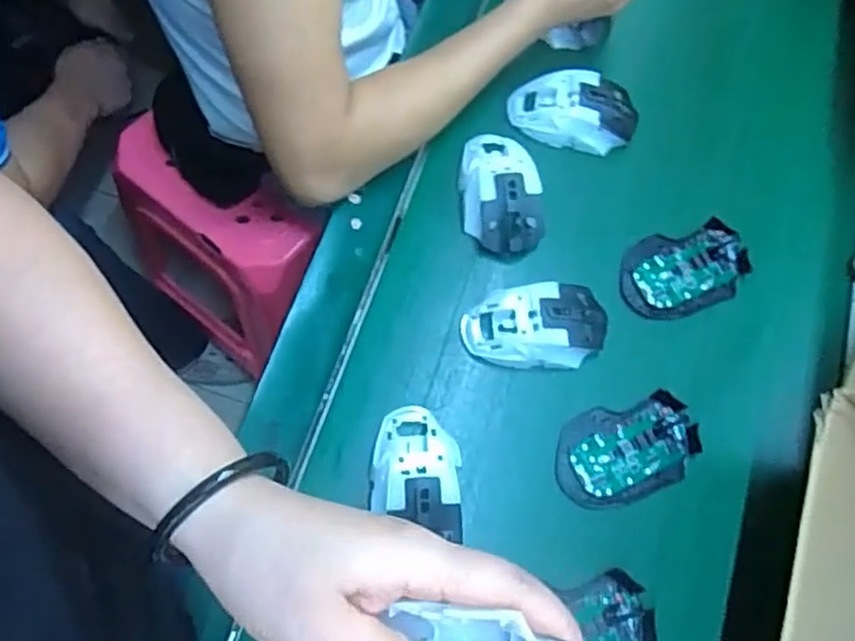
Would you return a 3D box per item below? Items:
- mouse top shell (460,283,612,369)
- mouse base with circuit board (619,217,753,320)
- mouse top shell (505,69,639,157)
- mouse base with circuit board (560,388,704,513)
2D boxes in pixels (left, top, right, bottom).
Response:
[{"bbox_3d":[0.089,0.004,0.574,0.118,0.036,0.064,0,71,-6],"label":"mouse top shell"},{"bbox_3d":[0.220,-0.043,0.614,0.113,0.024,0.073,-11,74,-11],"label":"mouse base with circuit board"},{"bbox_3d":[0.131,-0.188,0.651,0.112,0.045,0.058,5,71,-6],"label":"mouse top shell"},{"bbox_3d":[0.156,0.101,0.556,0.114,0.013,0.072,-12,74,-12],"label":"mouse base with circuit board"}]

